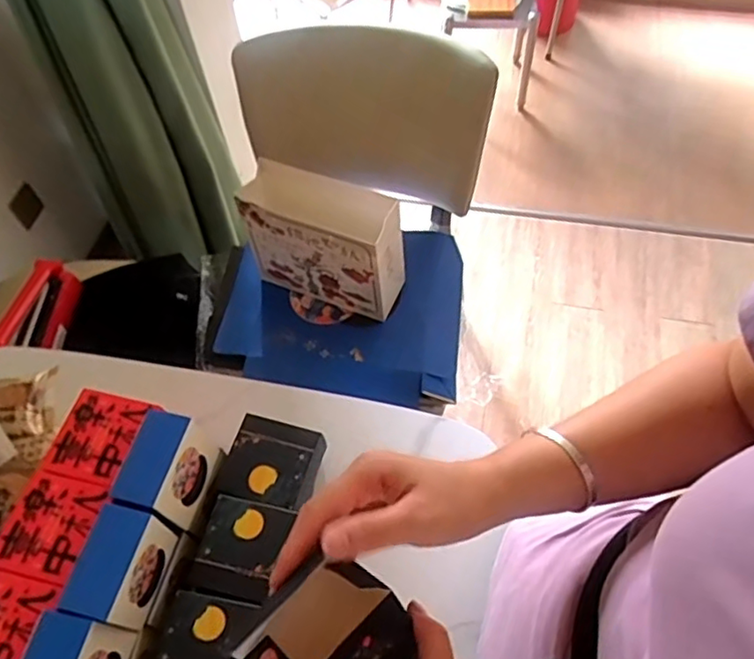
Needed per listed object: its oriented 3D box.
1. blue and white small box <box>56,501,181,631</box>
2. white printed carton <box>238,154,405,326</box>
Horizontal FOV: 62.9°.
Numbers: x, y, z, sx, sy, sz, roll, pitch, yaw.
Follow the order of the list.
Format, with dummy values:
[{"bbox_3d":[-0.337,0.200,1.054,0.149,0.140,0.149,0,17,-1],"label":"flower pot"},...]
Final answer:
[{"bbox_3d":[-0.219,0.206,0.535,0.051,0.074,0.087,14,60,11],"label":"blue and white small box"},{"bbox_3d":[-0.092,-0.159,1.112,0.275,0.218,0.120,20,62,15],"label":"white printed carton"}]

